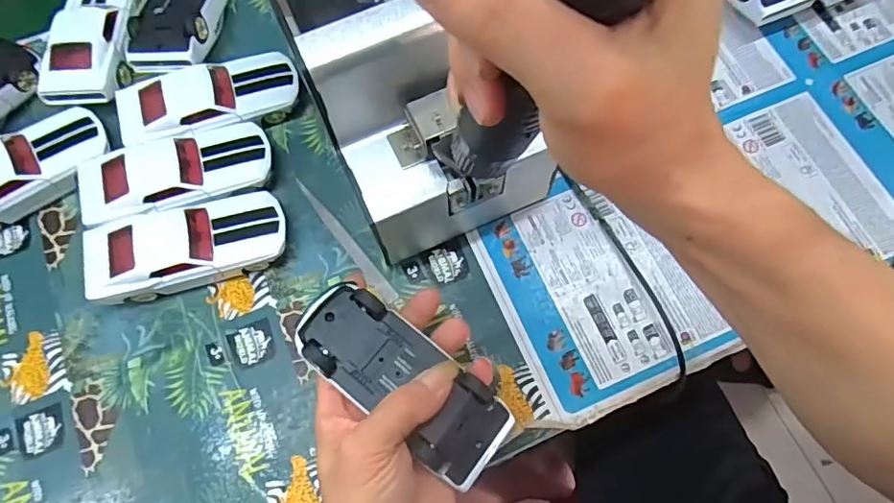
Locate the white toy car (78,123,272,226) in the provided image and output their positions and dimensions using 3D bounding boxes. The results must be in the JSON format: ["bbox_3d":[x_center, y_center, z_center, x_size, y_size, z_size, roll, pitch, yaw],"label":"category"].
[{"bbox_3d":[-0.188,-0.054,0.381,0.125,0.033,0.051,-18,70,-5],"label":"white toy car"}]

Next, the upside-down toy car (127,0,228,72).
[{"bbox_3d":[-0.205,-0.191,0.421,0.054,0.030,0.127,3,59,2],"label":"upside-down toy car"}]

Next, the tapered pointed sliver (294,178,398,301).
[{"bbox_3d":[-0.072,-0.008,0.379,0.012,0.005,0.114,-37,73,-11],"label":"tapered pointed sliver"}]

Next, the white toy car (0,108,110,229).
[{"bbox_3d":[-0.306,-0.058,0.384,0.125,0.033,0.052,-36,73,-11],"label":"white toy car"}]

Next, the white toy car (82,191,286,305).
[{"bbox_3d":[-0.173,-0.003,0.364,0.126,0.033,0.054,-17,70,-5],"label":"white toy car"}]

